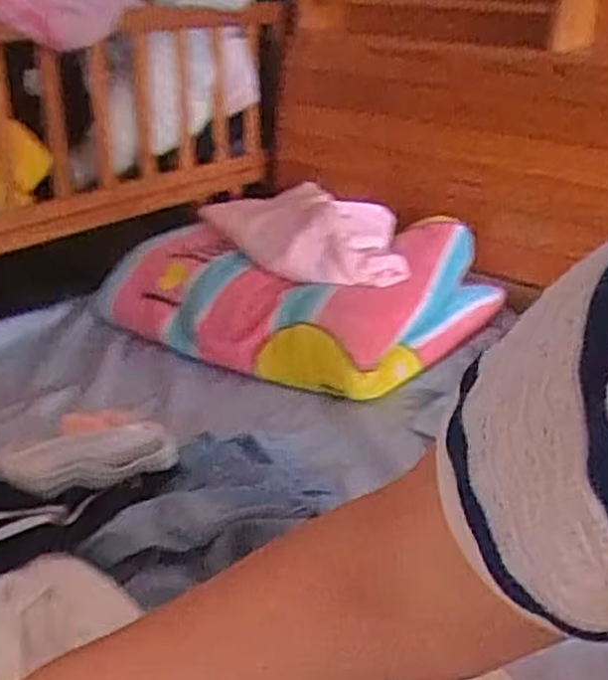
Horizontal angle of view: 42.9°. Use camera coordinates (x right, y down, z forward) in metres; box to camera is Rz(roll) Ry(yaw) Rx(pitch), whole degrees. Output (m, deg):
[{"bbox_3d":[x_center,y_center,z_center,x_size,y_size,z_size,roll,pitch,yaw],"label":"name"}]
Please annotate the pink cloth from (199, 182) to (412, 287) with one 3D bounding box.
[{"bbox_3d":[0.007,-0.186,1.280,0.228,0.078,0.365,-15,31,-29],"label":"pink cloth"}]

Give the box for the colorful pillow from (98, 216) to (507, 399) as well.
[{"bbox_3d":[-0.005,-0.057,1.191,0.620,0.157,0.317,4,27,4],"label":"colorful pillow"}]

